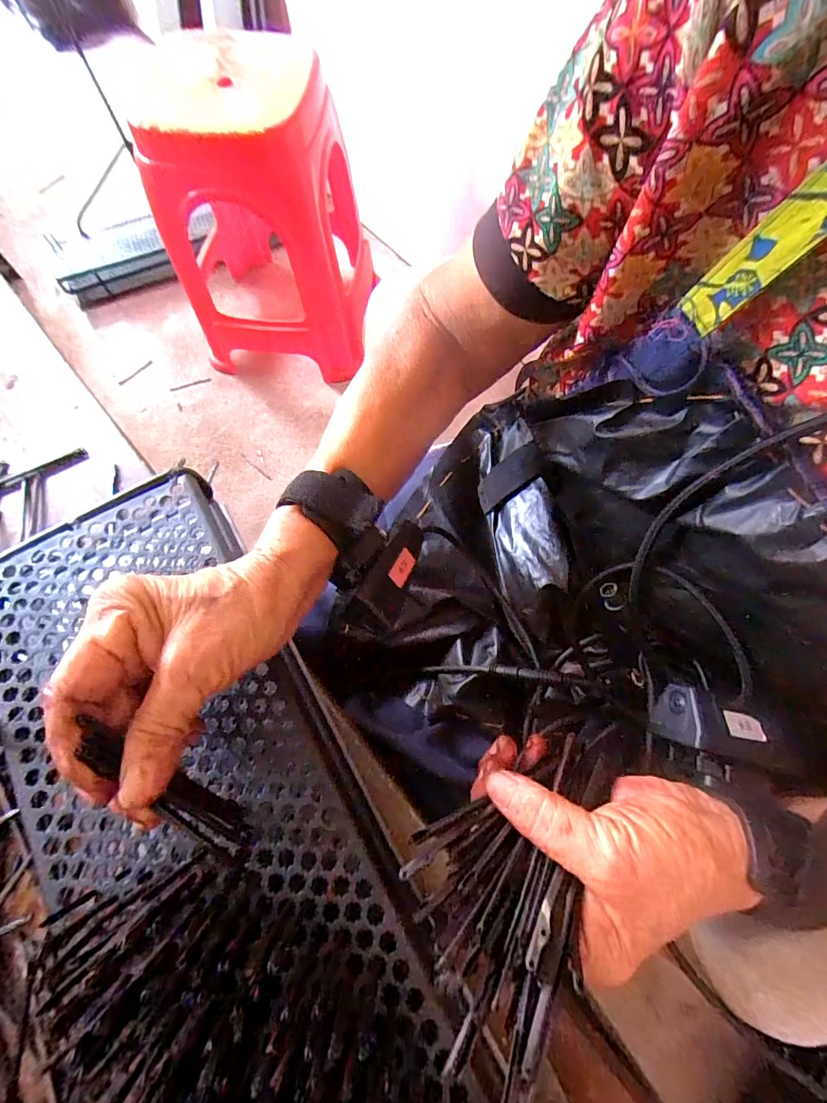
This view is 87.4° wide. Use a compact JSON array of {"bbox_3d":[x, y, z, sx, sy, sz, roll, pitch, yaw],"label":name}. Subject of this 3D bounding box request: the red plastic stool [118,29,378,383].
[{"bbox_3d":[-0.300,-0.719,0.934,0.365,0.508,0.397,5,68,3],"label":"red plastic stool"}]

